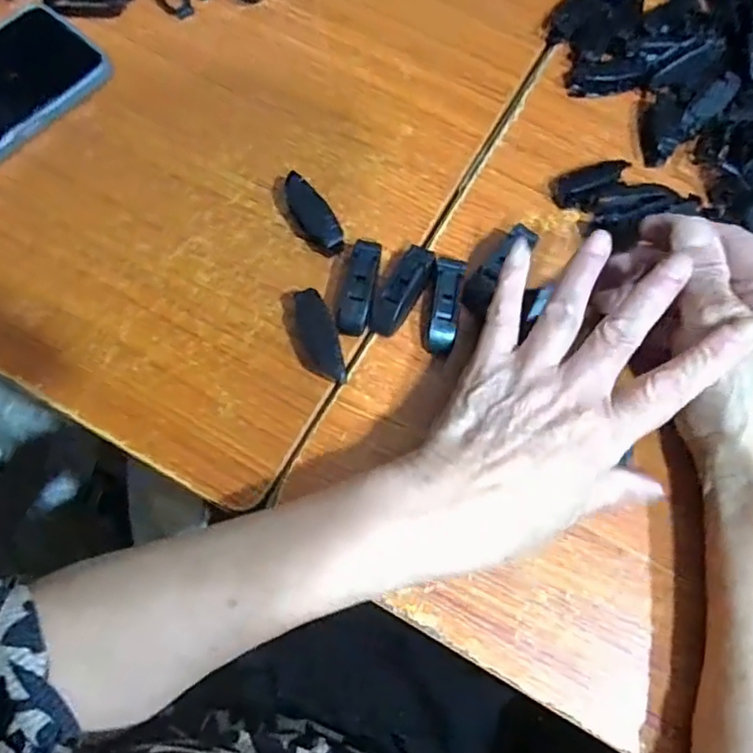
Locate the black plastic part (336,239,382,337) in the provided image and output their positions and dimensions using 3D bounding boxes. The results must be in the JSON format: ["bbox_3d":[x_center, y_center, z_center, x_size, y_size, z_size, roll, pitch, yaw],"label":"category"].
[{"bbox_3d":[-0.009,-0.049,0.352,0.017,0.018,0.056,11,71,2],"label":"black plastic part"}]

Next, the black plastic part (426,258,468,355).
[{"bbox_3d":[0.038,-0.039,0.350,0.017,0.015,0.057,9,71,1],"label":"black plastic part"}]

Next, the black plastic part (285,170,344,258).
[{"bbox_3d":[-0.039,-0.095,0.368,0.018,0.019,0.053,-34,76,-12],"label":"black plastic part"}]

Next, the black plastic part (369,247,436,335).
[{"bbox_3d":[0.015,-0.048,0.352,0.017,0.016,0.054,28,73,7],"label":"black plastic part"}]

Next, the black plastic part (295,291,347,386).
[{"bbox_3d":[-0.033,-0.021,0.344,0.022,0.014,0.052,-13,72,-6],"label":"black plastic part"}]

